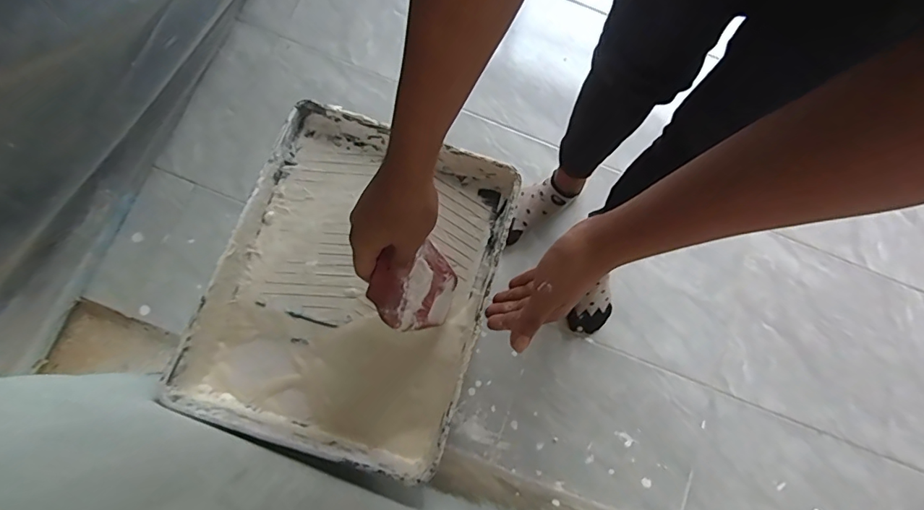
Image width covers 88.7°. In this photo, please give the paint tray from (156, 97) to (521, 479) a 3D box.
[{"bbox_3d":[-0.111,0.029,0.528,0.277,0.083,0.350,18,75,4],"label":"paint tray"}]

